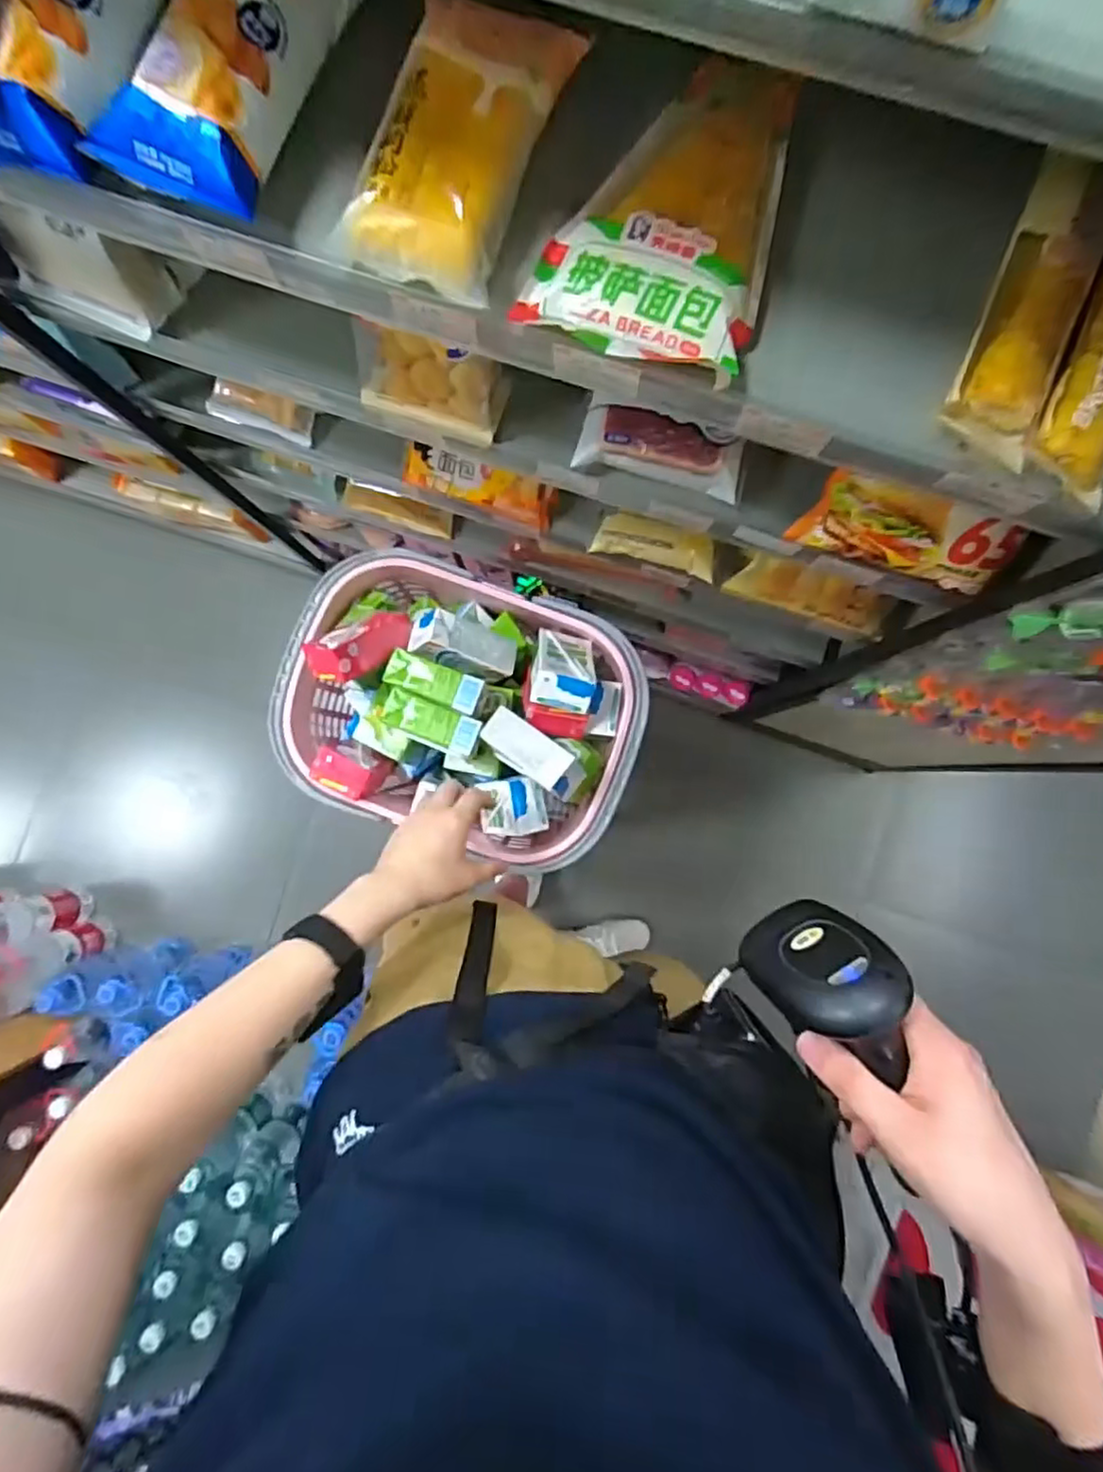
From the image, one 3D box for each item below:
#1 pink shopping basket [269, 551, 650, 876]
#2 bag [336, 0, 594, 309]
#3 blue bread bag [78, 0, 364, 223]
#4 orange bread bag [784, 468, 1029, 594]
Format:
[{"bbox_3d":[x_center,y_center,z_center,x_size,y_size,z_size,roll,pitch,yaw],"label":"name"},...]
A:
[{"bbox_3d":[-0.105,-0.033,0.831,0.410,0.228,0.298,20,89,3],"label":"pink shopping basket"},{"bbox_3d":[-0.058,-0.347,0.401,0.096,0.036,0.164,20,89,3],"label":"bag"},{"bbox_3d":[-0.191,-0.405,0.401,0.098,0.046,0.178,23,89,3],"label":"blue bread bag"},{"bbox_3d":[0.275,-0.156,0.526,0.146,0.083,0.046,27,89,3],"label":"orange bread bag"}]

